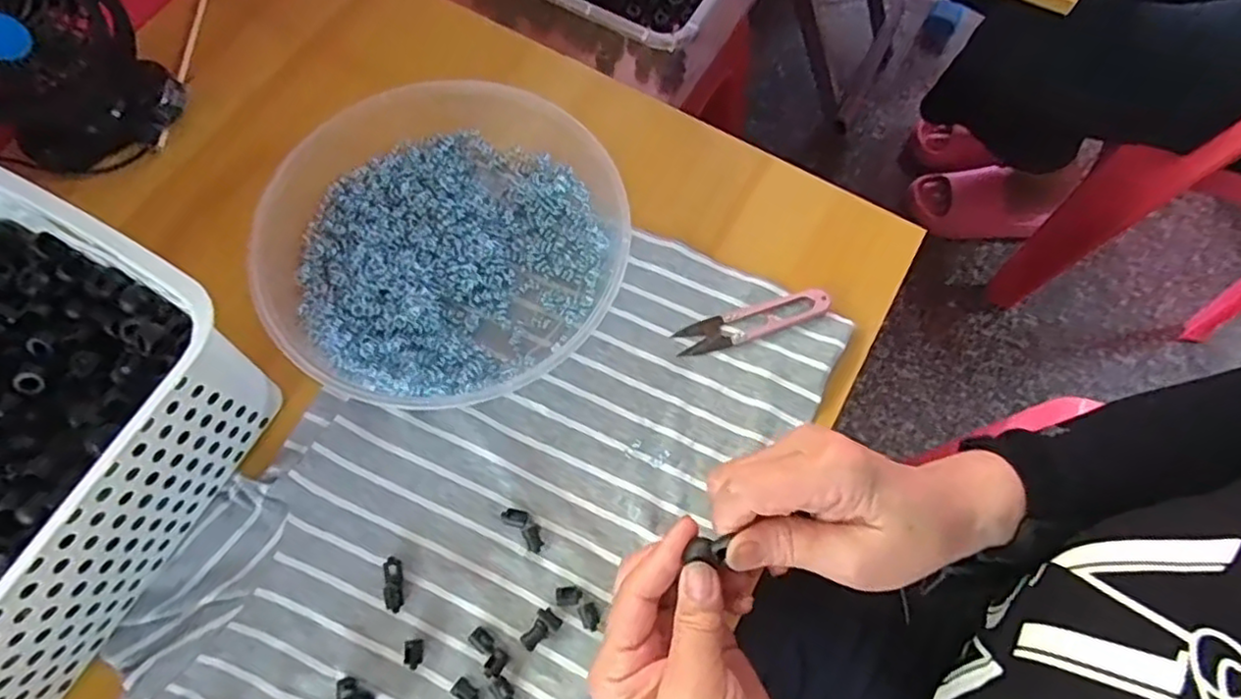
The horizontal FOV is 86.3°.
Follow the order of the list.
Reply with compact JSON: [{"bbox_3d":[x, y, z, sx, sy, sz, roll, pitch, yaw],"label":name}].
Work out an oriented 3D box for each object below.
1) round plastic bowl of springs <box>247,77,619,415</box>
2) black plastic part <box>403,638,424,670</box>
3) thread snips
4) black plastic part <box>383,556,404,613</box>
[{"bbox_3d":[-0.115,-0.073,0.420,0.216,0.038,0.207,1,69,-1],"label":"round plastic bowl of springs"},{"bbox_3d":[-0.110,0.163,0.353,0.010,0.005,0.015,-5,72,-4],"label":"black plastic part"},{"bbox_3d":[0.085,-0.018,0.422,0.098,0.014,0.023,-14,70,-7],"label":"thread snips"},{"bbox_3d":[-0.126,0.130,0.366,0.010,0.004,0.029,-8,70,-5],"label":"black plastic part"}]

